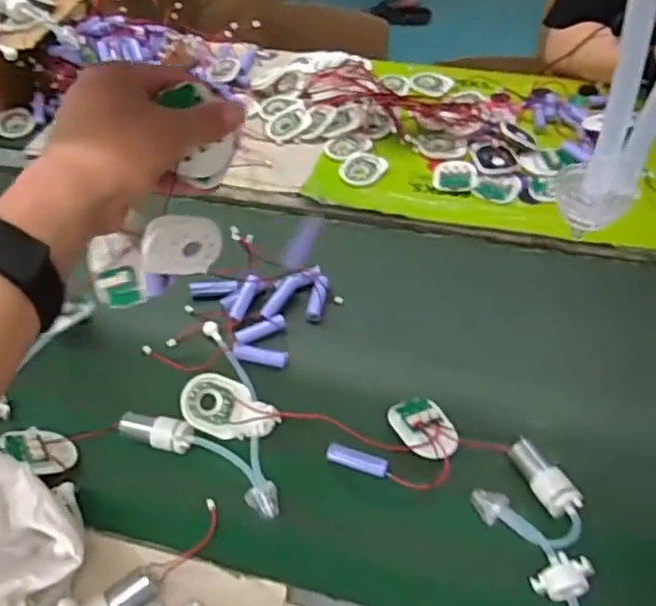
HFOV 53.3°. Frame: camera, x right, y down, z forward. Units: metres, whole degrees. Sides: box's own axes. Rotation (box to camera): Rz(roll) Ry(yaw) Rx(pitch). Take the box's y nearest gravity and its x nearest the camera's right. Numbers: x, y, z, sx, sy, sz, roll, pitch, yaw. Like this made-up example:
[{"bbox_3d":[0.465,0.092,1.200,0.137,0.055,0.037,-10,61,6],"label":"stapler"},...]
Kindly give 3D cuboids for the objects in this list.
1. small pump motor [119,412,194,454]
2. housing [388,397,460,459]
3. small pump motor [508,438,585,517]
[{"bbox_3d":[-0.145,0.110,0.553,0.063,0.022,0.025,11,52,13],"label":"small pump motor"},{"bbox_3d":[0.082,0.101,0.540,0.046,0.013,0.063,-29,54,-18],"label":"housing"},{"bbox_3d":[0.166,0.131,0.504,0.023,0.018,0.065,-18,52,-10],"label":"small pump motor"}]

